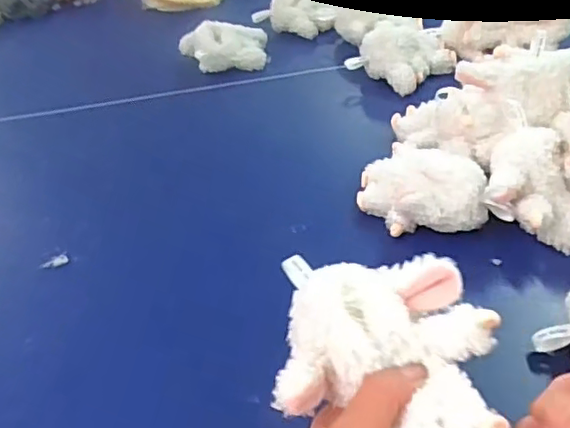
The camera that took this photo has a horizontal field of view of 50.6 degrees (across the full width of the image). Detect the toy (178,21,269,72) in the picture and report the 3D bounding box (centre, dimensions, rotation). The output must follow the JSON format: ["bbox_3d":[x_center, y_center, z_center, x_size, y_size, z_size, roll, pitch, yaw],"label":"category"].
[{"bbox_3d":[-0.084,-0.238,0.861,0.126,0.055,0.072,-11,39,-7],"label":"toy"}]

